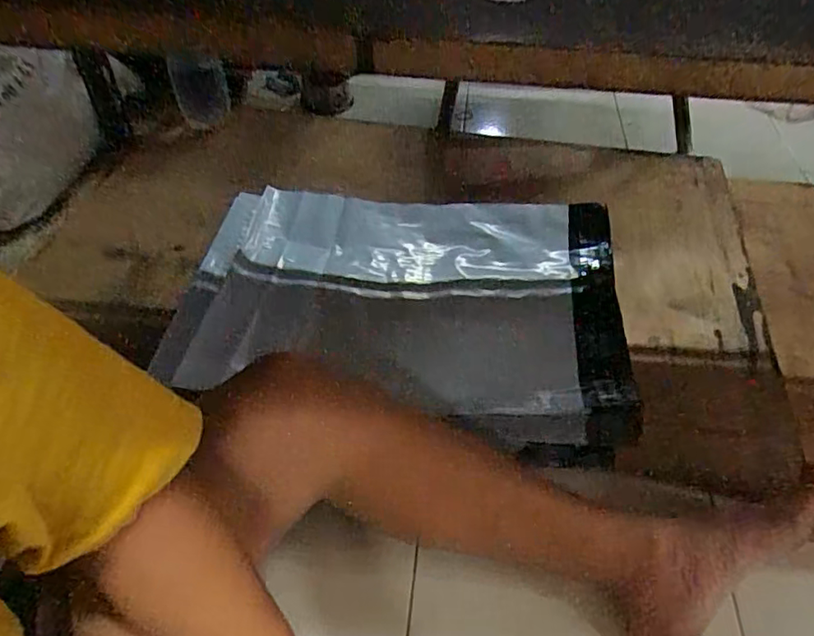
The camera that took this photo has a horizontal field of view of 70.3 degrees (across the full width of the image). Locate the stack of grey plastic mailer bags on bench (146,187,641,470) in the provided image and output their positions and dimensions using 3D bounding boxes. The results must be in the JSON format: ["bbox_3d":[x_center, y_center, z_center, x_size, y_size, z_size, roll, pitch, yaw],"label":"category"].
[{"bbox_3d":[-0.008,-0.026,0.685,0.498,0.033,0.307,6,54,10],"label":"stack of grey plastic mailer bags on bench"}]

